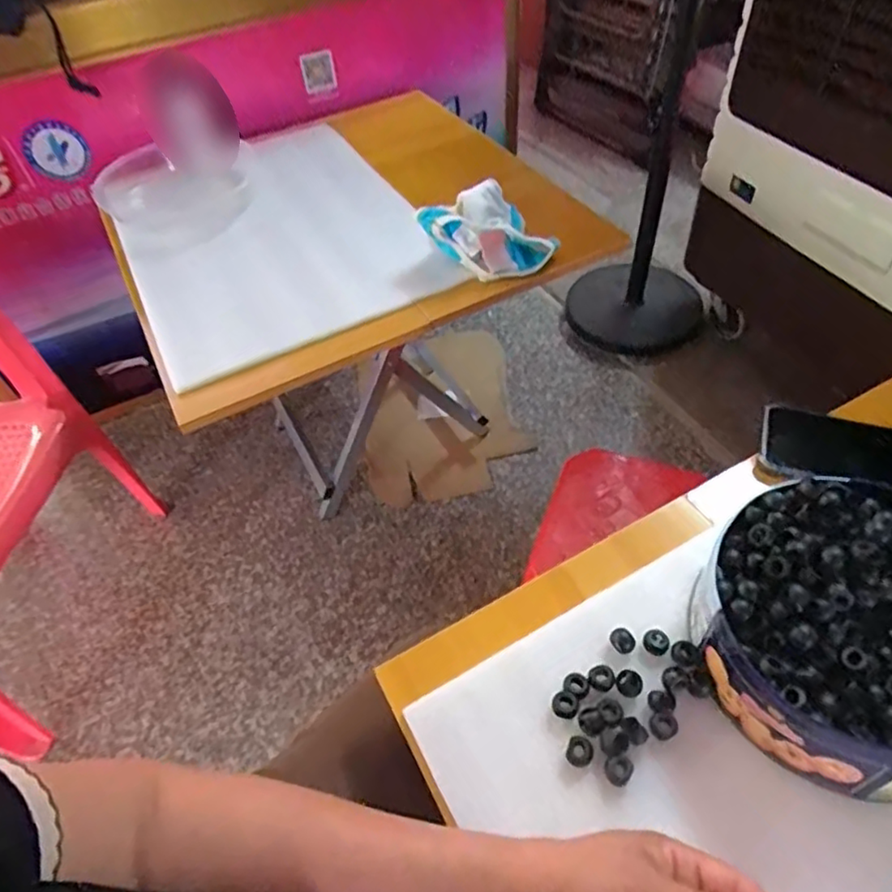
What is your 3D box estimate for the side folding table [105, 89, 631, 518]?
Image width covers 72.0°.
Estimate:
[{"bbox_3d":[-0.169,-0.156,1.033,0.507,0.540,0.552,-25,53,-15],"label":"side folding table"}]

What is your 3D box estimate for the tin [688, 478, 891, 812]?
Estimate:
[{"bbox_3d":[0.269,0.118,0.397,0.195,0.081,0.179,-3,50,3],"label":"tin"}]

